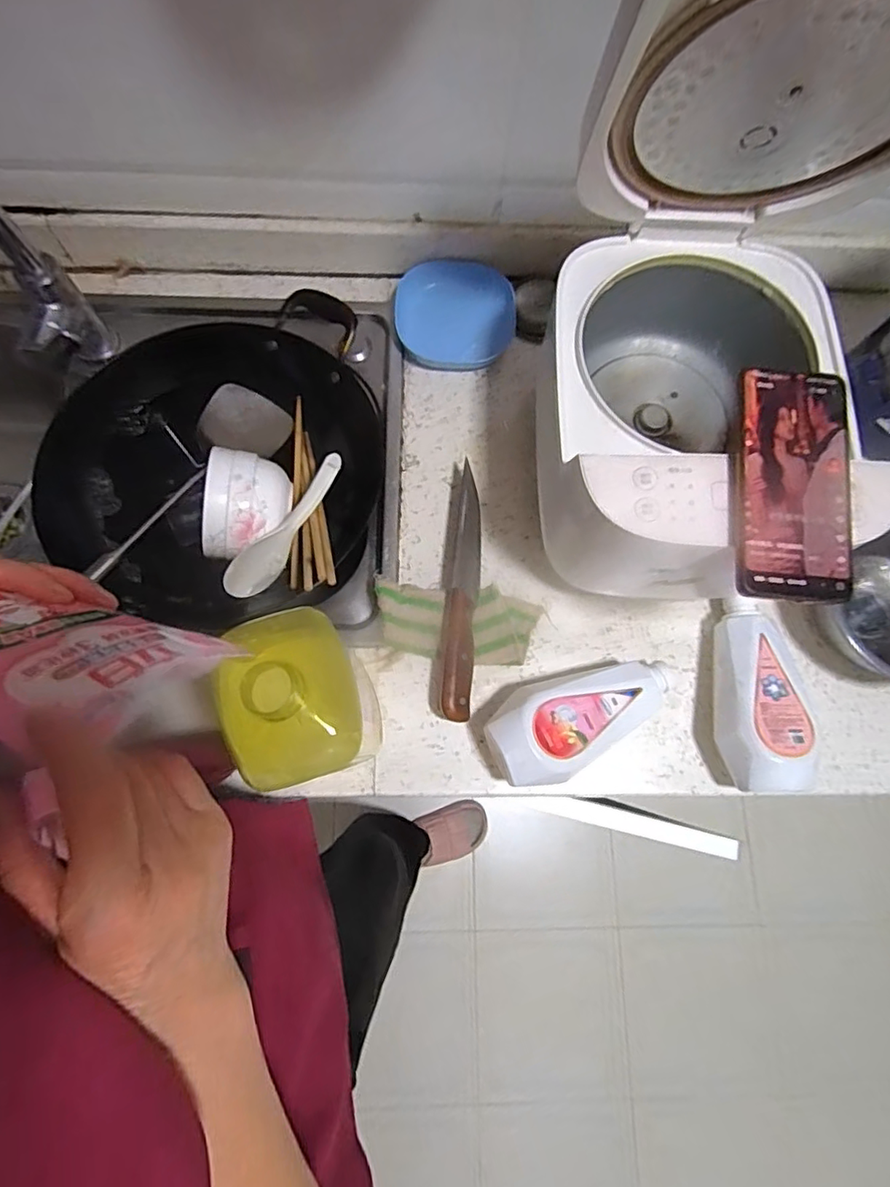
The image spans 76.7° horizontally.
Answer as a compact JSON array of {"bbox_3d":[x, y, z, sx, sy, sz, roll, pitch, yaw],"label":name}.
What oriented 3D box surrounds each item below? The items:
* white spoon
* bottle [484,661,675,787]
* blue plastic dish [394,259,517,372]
[{"bbox_3d":[-0.159,-0.066,0.570,0.025,0.050,0.173,41,97,8],"label":"white spoon"},{"bbox_3d":[0.127,0.113,0.509,0.182,0.063,0.086,-17,77,-6],"label":"bottle"},{"bbox_3d":[0.012,-0.311,0.629,0.131,0.026,0.120,0,76,-2],"label":"blue plastic dish"}]

